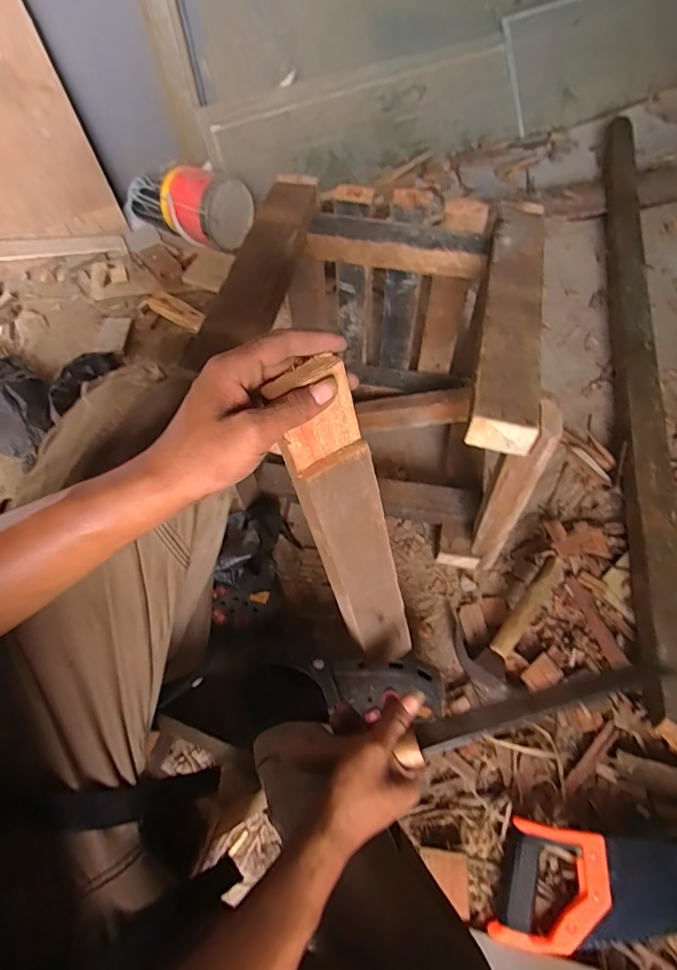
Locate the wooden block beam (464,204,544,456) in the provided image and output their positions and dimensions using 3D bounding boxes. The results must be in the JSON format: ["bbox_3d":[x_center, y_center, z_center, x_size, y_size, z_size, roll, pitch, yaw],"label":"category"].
[{"bbox_3d":[0.195,-0.206,0.555,0.071,0.037,0.380,11,61,8],"label":"wooden block beam"}]

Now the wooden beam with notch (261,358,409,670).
[{"bbox_3d":[0.017,0.062,0.430,0.062,0.361,0.026,-26,42,-10],"label":"wooden beam with notch"}]

